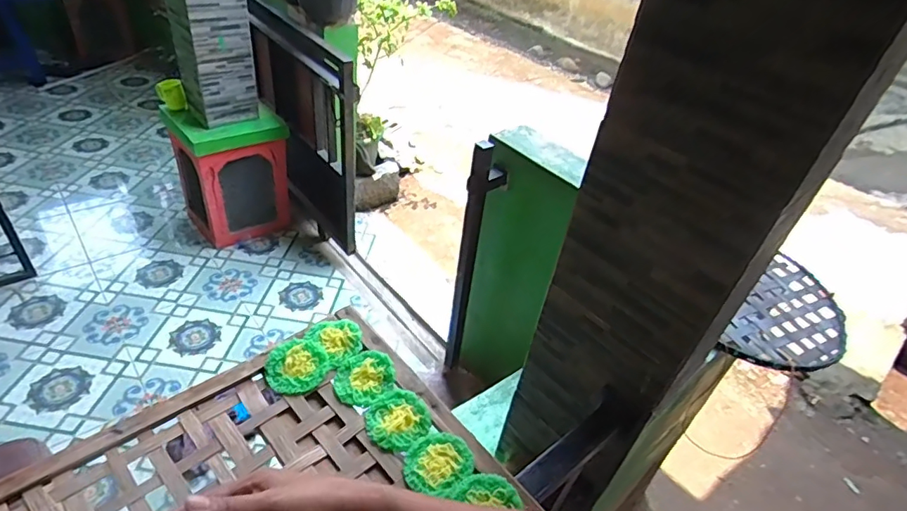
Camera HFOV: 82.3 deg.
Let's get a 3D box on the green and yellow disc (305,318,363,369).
[{"bbox_3d":[-0.158,0.114,0.713,0.060,0.009,0.070,-30,53,-33],"label":"green and yellow disc"}]

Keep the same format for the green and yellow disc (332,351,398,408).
[{"bbox_3d":[-0.116,0.157,0.677,0.070,0.012,0.077,3,42,-3],"label":"green and yellow disc"}]

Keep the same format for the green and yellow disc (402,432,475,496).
[{"bbox_3d":[-0.019,0.240,0.605,0.078,0.004,0.069,-18,47,-24],"label":"green and yellow disc"}]

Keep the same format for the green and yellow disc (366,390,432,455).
[{"bbox_3d":[-0.069,0.201,0.640,0.076,0.004,0.074,3,42,-3],"label":"green and yellow disc"}]

